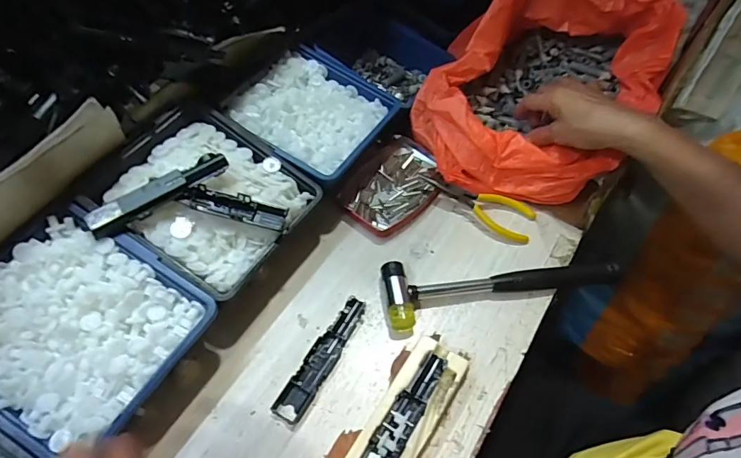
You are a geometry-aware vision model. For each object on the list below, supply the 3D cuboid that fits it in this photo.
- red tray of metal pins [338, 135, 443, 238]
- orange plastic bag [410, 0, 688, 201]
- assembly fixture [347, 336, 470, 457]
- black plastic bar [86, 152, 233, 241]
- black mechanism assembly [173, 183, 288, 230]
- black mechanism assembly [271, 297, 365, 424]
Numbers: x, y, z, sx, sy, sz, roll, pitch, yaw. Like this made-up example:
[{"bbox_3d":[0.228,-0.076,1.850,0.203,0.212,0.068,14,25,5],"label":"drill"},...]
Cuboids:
[{"bbox_3d":[0.025,-0.046,0.498,0.080,0.015,0.119,31,59,16],"label":"red tray of metal pins"},{"bbox_3d":[0.182,-0.162,0.491,0.235,0.142,0.210,13,56,4],"label":"orange plastic bag"},{"bbox_3d":[0.026,0.151,0.362,0.045,0.028,0.135,30,59,15],"label":"assembly fixture"},{"bbox_3d":[-0.174,-0.029,0.390,0.117,0.021,0.018,-33,64,-23],"label":"black plastic bar"},{"bbox_3d":[-0.117,-0.019,0.401,0.088,0.015,0.021,15,55,-12],"label":"black mechanism assembly"},{"bbox_3d":[-0.040,0.108,0.398,0.024,0.010,0.117,28,59,14],"label":"black mechanism assembly"}]

